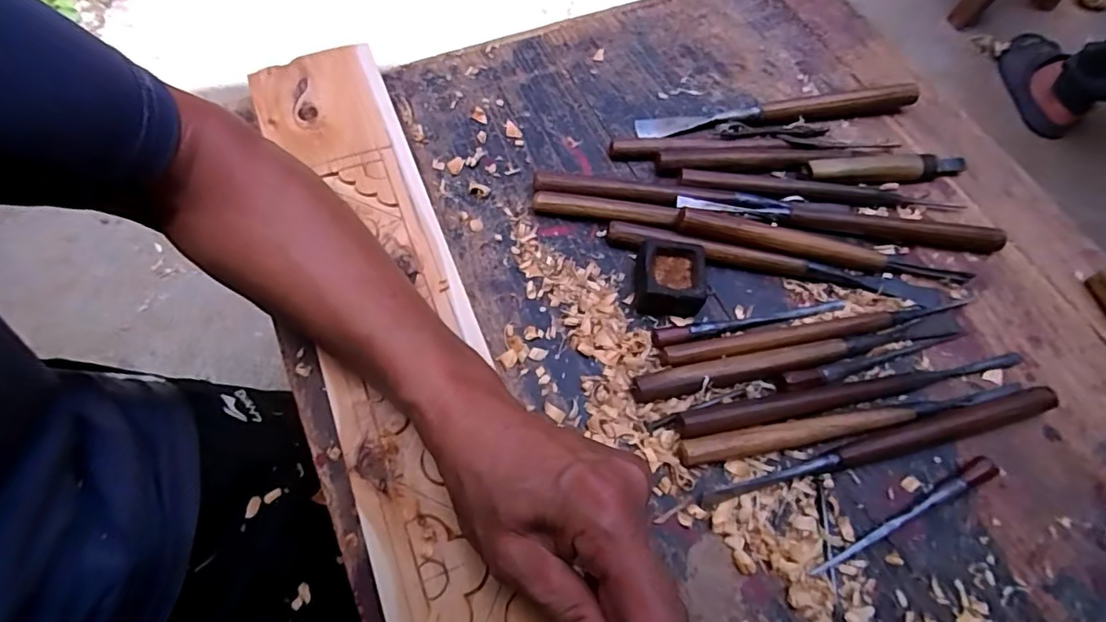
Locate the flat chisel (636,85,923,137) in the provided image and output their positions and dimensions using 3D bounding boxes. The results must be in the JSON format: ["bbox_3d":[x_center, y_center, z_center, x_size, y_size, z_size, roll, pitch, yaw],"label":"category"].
[{"bbox_3d":[0.194,-0.176,0.472,0.244,0.022,0.025,-8,66,-6],"label":"flat chisel"}]

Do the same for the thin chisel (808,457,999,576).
[{"bbox_3d":[0.218,0.124,0.336,0.139,0.013,0.013,-21,68,-12],"label":"thin chisel"}]

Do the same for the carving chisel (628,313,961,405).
[{"bbox_3d":[0.174,0.030,0.373,0.246,0.017,0.022,-10,66,-7],"label":"carving chisel"}]

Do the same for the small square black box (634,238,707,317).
[{"bbox_3d":[0.084,-0.024,0.390,0.047,0.025,0.050,4,65,-1],"label":"small square black box"}]

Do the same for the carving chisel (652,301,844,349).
[{"bbox_3d":[0.143,0.007,0.386,0.150,0.010,0.011,-11,66,-8],"label":"carving chisel"}]

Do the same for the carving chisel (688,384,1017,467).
[{"bbox_3d":[0.198,0.072,0.355,0.241,0.015,0.018,-8,66,-7],"label":"carving chisel"}]

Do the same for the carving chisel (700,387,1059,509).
[{"bbox_3d":[0.214,0.087,0.349,0.247,0.014,0.018,-13,66,-9],"label":"carving chisel"}]

